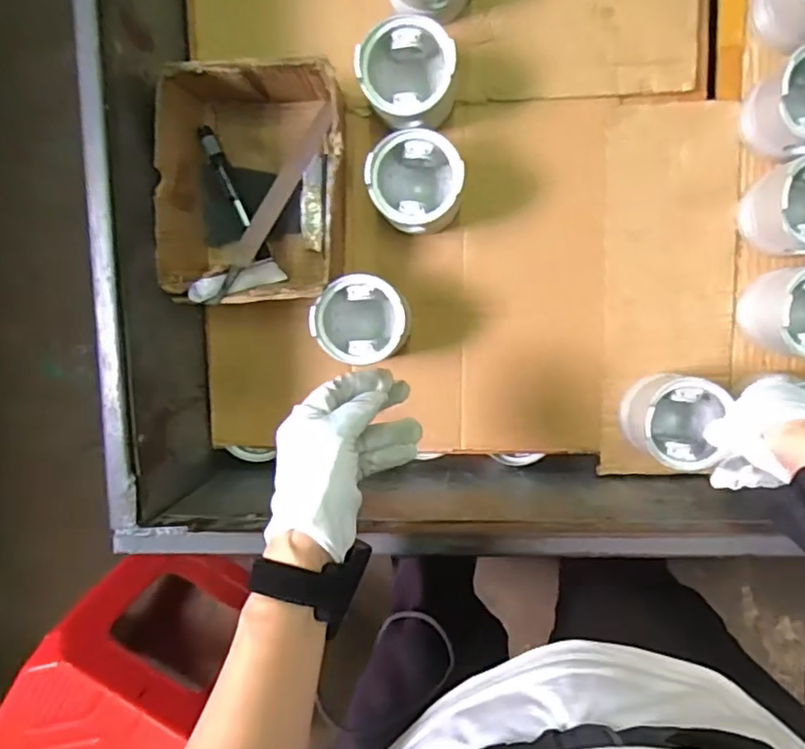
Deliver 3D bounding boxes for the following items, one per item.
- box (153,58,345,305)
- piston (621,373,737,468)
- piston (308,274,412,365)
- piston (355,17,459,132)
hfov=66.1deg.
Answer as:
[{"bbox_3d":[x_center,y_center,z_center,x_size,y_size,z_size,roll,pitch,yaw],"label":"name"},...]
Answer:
[{"bbox_3d":[-0.145,-0.184,0.627,0.166,0.104,0.217,3,97,4],"label":"box"},{"bbox_3d":[0.255,0.040,0.584,0.078,0.075,0.079,1,97,5],"label":"piston"},{"bbox_3d":[-0.037,-0.054,0.612,0.088,0.079,0.082,1,97,5],"label":"piston"},{"bbox_3d":[0.006,-0.282,0.593,0.085,0.093,0.082,1,97,5],"label":"piston"}]

